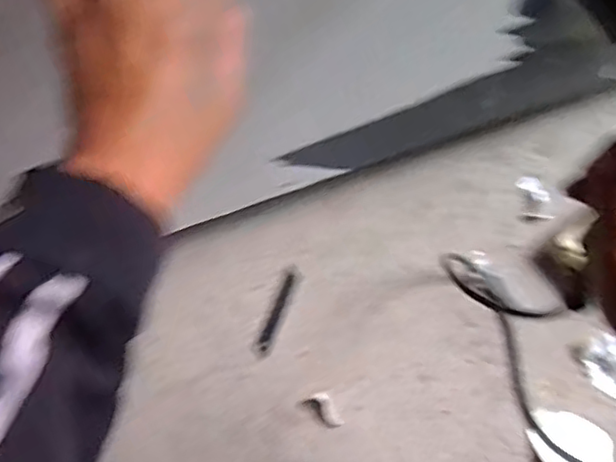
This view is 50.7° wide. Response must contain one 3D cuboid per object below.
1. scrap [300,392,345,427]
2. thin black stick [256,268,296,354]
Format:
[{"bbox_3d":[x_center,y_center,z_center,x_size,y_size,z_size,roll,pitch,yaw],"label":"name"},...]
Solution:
[{"bbox_3d":[0.018,0.177,0.650,0.044,0.011,0.022,38,72,14],"label":"scrap"},{"bbox_3d":[-0.034,0.085,0.692,0.013,0.009,0.094,19,69,8],"label":"thin black stick"}]

